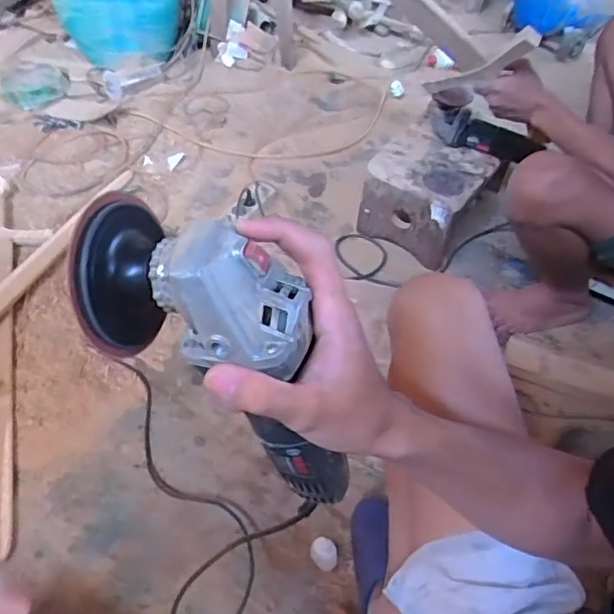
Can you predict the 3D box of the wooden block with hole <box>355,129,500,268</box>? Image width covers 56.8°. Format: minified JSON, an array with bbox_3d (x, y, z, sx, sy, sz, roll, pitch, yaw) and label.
[{"bbox_3d":[0.275,-0.257,1.361,0.236,0.212,0.216,30,53,19],"label":"wooden block with hole"}]

